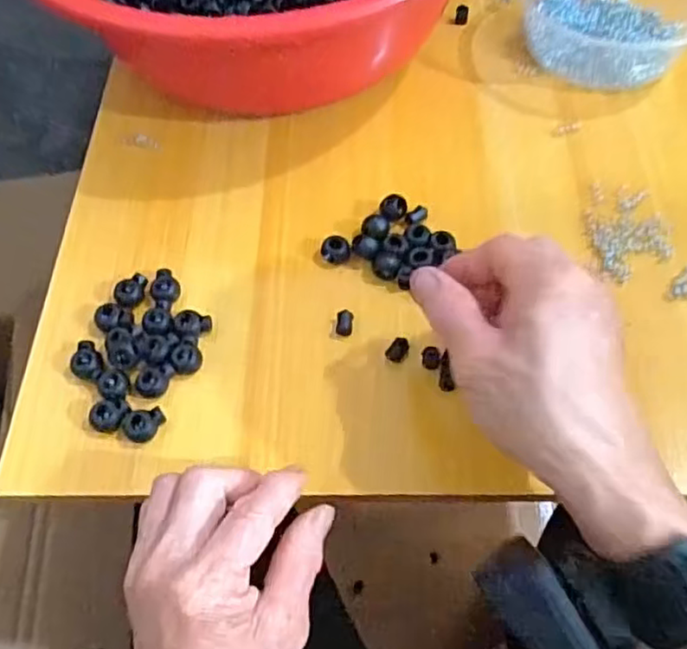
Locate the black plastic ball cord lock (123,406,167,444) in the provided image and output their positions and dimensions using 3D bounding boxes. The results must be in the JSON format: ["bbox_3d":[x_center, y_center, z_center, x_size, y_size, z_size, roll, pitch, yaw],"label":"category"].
[{"bbox_3d":[-0.109,0.053,0.358,0.019,0.014,0.020,-1,60,1],"label":"black plastic ball cord lock"}]

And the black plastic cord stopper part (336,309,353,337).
[{"bbox_3d":[0.001,-0.001,0.388,0.010,0.006,0.016,4,60,4],"label":"black plastic cord stopper part"}]

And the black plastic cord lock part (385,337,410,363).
[{"bbox_3d":[0.032,0.014,0.376,0.011,0.006,0.015,26,64,16],"label":"black plastic cord lock part"}]

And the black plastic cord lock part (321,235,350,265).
[{"bbox_3d":[-0.005,-0.045,0.410,0.018,0.013,0.015,-1,60,1],"label":"black plastic cord lock part"}]

